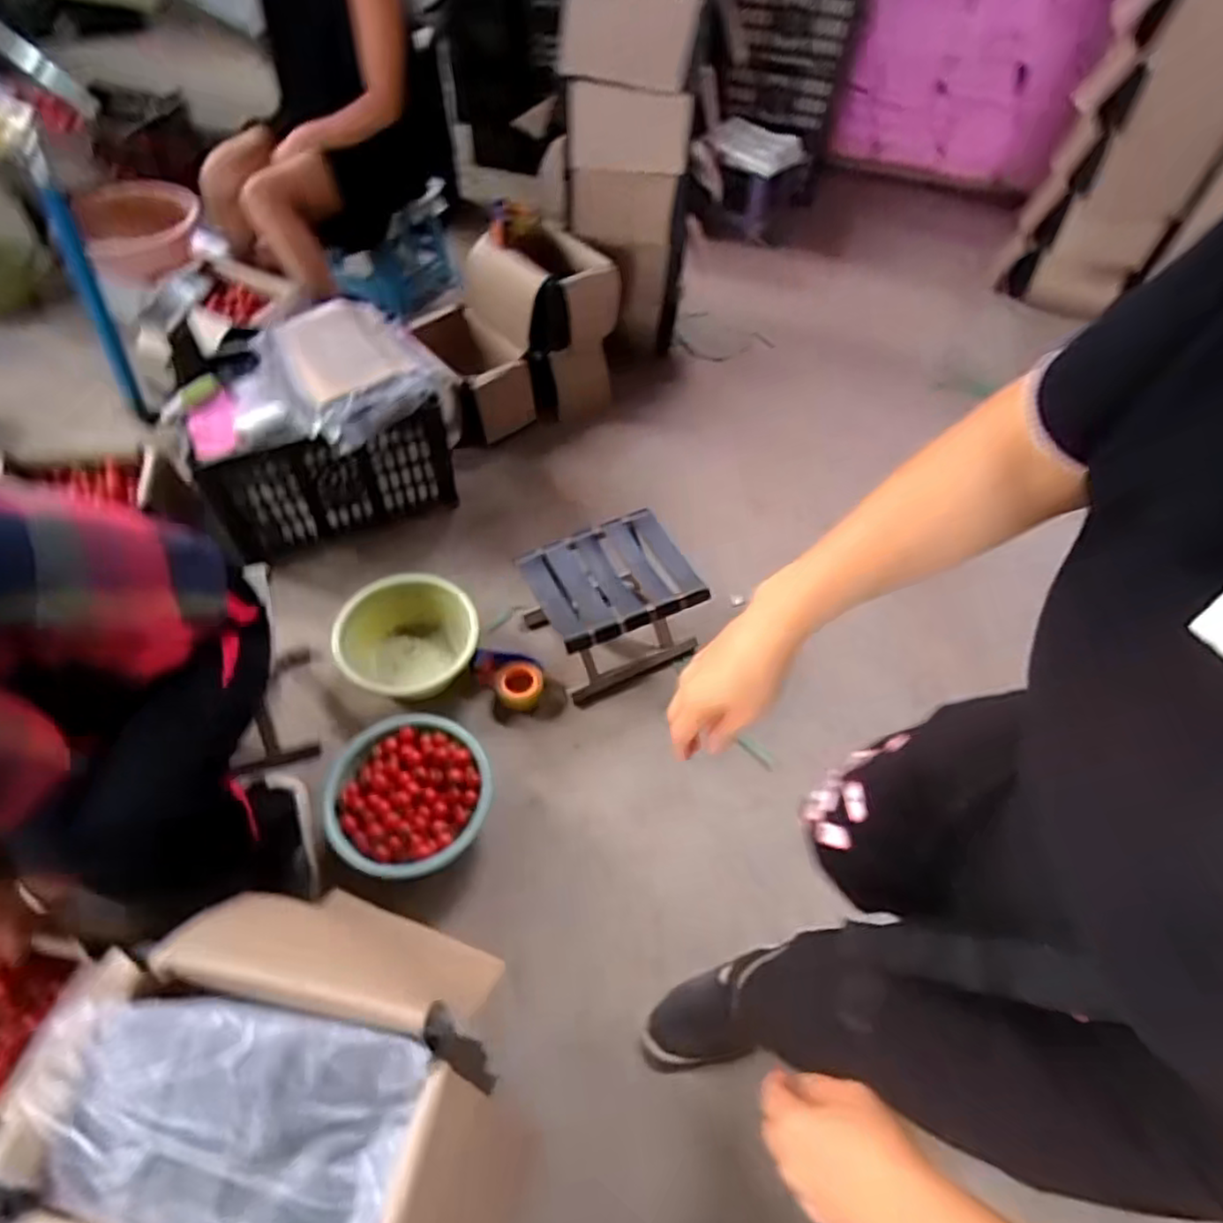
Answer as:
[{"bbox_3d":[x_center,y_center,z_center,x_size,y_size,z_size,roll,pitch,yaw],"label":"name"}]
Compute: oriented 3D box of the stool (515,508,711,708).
[{"bbox_3d":[0.008,-0.023,1.364,0.308,0.206,0.264,-23,59,-18],"label":"stool"}]

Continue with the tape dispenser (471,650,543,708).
[{"bbox_3d":[-0.201,0.130,1.334,0.124,0.051,0.109,-5,55,-6],"label":"tape dispenser"}]

